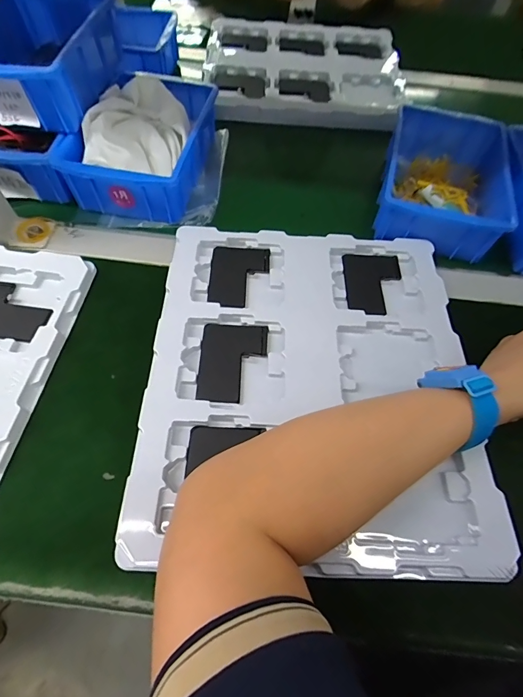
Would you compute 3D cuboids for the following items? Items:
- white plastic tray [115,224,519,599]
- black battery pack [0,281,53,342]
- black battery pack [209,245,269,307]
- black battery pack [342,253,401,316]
[{"bbox_3d":[0.046,0.009,0.328,0.279,0.016,0.329,1,62,-1],"label":"white plastic tray"},{"bbox_3d":[-0.242,-0.038,0.356,0.083,0.010,0.062,8,62,3],"label":"black battery pack"},{"bbox_3d":[-0.023,-0.076,0.384,0.061,0.007,0.081,2,62,0],"label":"black battery pack"},{"bbox_3d":[0.119,-0.070,0.389,0.062,0.010,0.084,2,62,0],"label":"black battery pack"}]

